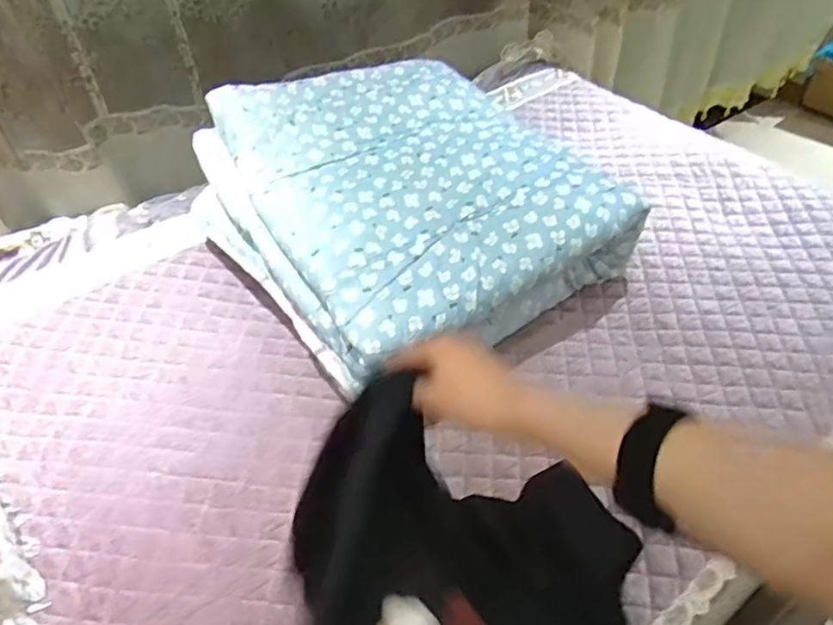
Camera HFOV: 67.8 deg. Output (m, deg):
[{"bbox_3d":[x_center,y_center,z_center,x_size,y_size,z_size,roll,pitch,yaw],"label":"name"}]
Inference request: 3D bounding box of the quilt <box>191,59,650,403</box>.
[{"bbox_3d":[-0.007,-0.140,0.802,0.426,0.191,0.425,-28,50,-23],"label":"quilt"}]

